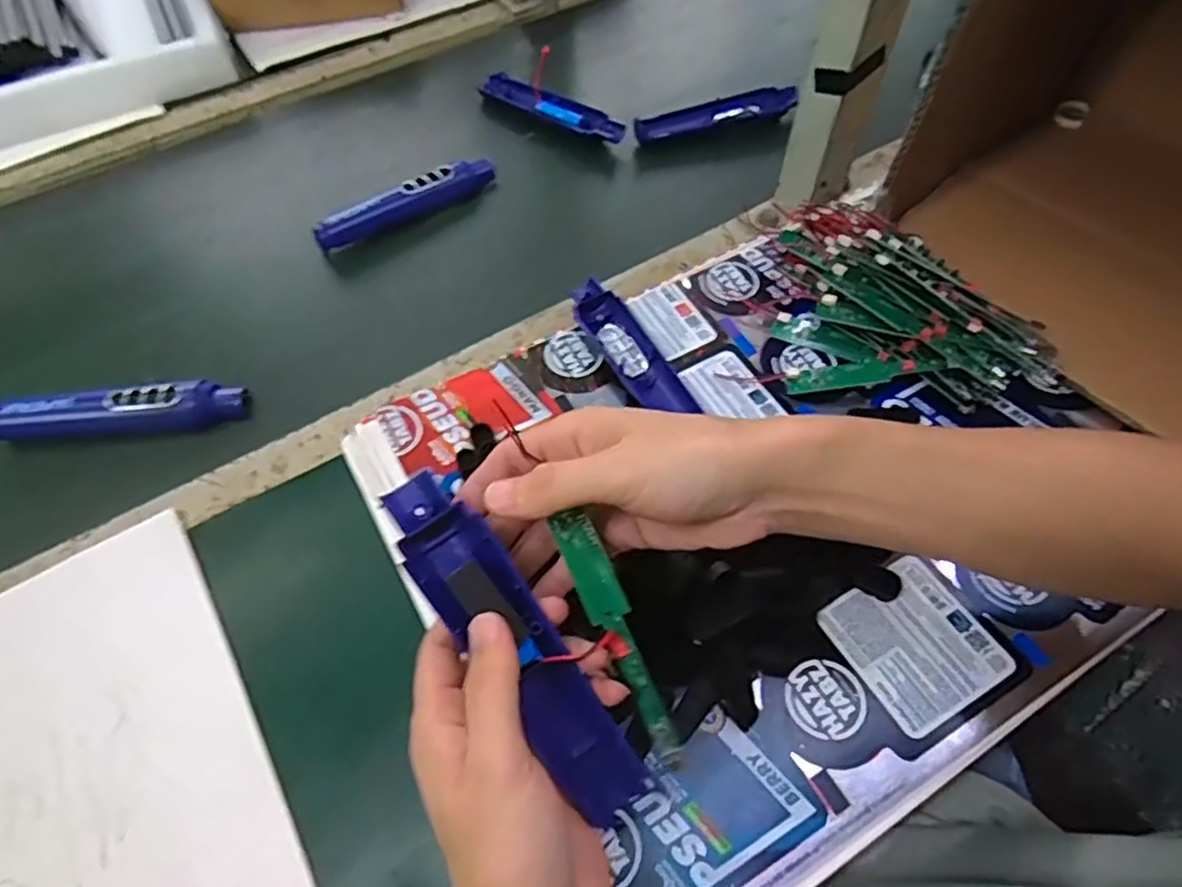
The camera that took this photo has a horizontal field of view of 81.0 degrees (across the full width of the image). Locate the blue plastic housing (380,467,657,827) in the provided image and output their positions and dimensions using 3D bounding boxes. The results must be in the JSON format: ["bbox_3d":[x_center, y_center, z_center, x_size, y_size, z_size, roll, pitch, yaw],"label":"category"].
[{"bbox_3d":[-0.034,0.087,0.304,0.036,0.016,0.167,-35,90,-17],"label":"blue plastic housing"}]

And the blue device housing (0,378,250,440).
[{"bbox_3d":[-0.342,-0.022,0.502,0.170,0.025,0.038,-10,58,-3],"label":"blue device housing"}]

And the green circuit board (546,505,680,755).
[{"bbox_3d":[0.013,0.088,0.322,0.019,0.007,0.118,-24,86,-11],"label":"green circuit board"}]

